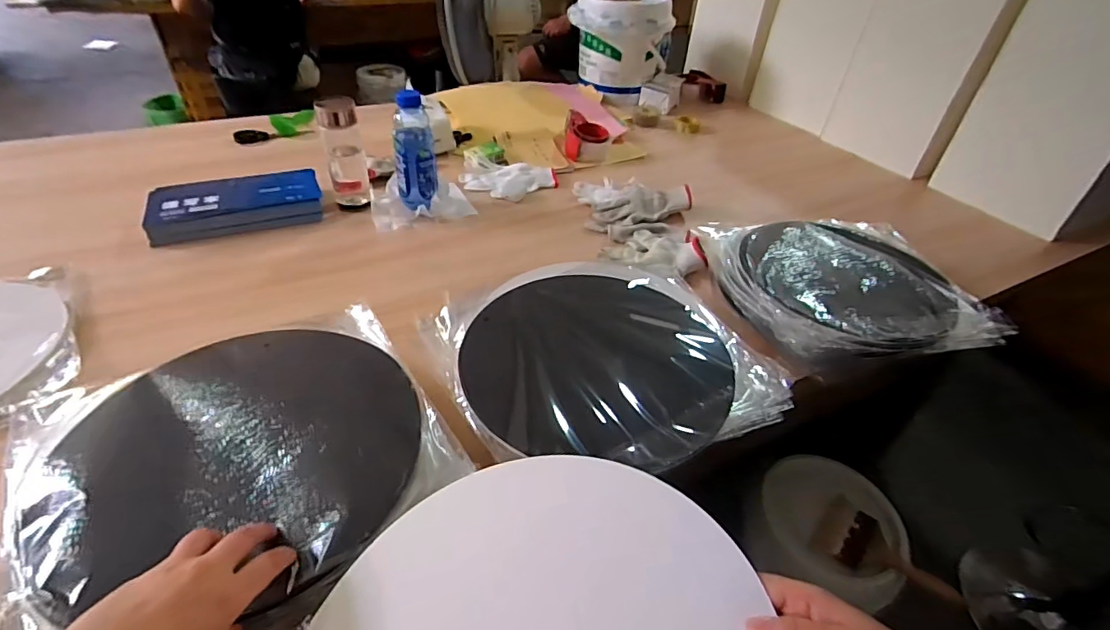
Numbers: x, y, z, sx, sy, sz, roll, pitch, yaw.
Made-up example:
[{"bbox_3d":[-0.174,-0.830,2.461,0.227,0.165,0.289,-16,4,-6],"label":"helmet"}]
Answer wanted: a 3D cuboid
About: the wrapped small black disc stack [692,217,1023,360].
[{"bbox_3d":[0.441,-0.056,0.818,0.342,0.056,0.337,-4,41,-10],"label":"wrapped small black disc stack"}]

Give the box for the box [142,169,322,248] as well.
[{"bbox_3d":[-0.548,-0.193,0.907,0.260,0.038,0.132,-16,44,-22],"label":"box"}]

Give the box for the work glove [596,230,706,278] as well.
[{"bbox_3d":[0.170,-0.120,0.897,0.169,0.031,0.109,10,40,6],"label":"work glove"}]

